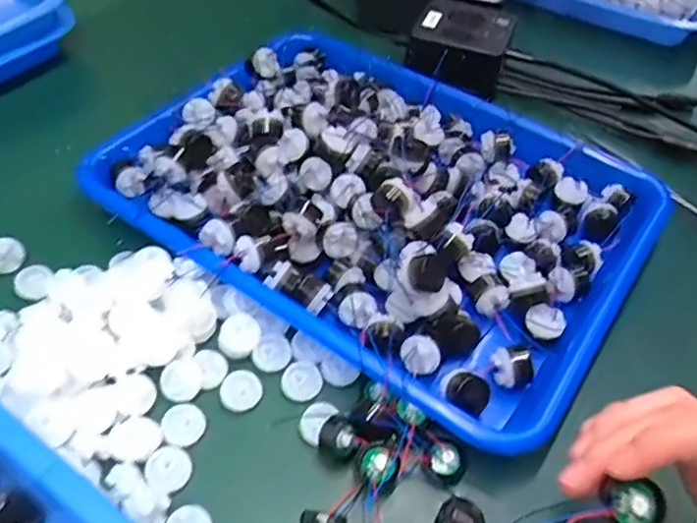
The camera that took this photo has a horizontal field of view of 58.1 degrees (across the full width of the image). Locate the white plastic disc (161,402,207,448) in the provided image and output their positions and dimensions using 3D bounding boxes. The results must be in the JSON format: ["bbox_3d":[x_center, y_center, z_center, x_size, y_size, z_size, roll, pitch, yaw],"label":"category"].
[{"bbox_3d":[-0.084,0.083,0.318,0.021,0.006,0.021,2,49,-3],"label":"white plastic disc"}]

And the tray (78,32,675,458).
[{"bbox_3d":[0.023,-0.052,0.411,0.325,0.045,0.248,30,54,20],"label":"tray"}]

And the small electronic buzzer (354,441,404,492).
[{"bbox_3d":[0.014,0.100,0.305,0.022,0.016,0.019,28,53,19],"label":"small electronic buzzer"}]

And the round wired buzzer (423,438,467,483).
[{"bbox_3d":[0.049,0.099,0.312,0.019,0.013,0.017,33,54,22],"label":"round wired buzzer"}]

